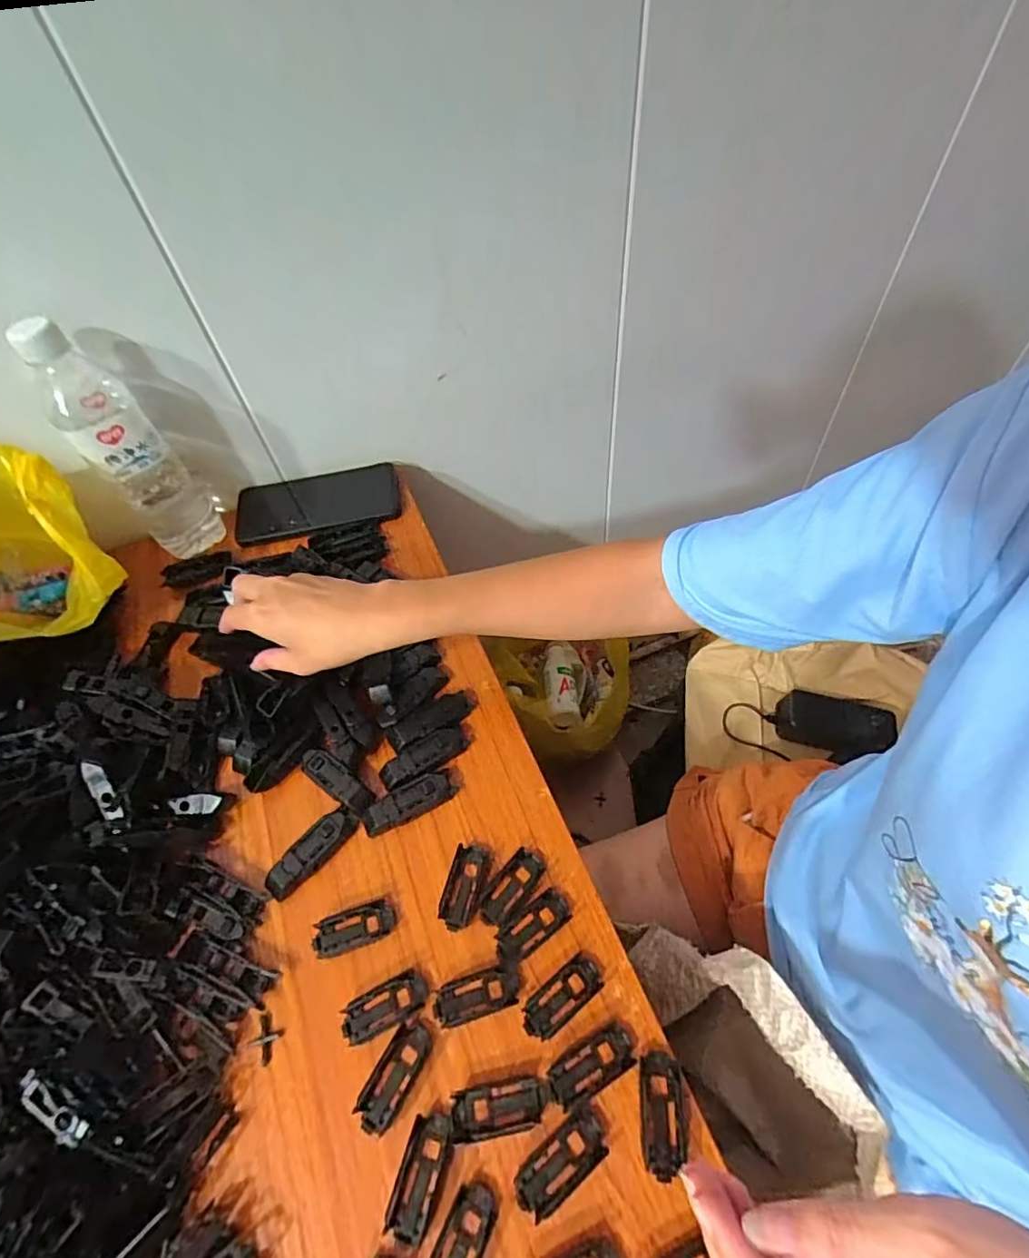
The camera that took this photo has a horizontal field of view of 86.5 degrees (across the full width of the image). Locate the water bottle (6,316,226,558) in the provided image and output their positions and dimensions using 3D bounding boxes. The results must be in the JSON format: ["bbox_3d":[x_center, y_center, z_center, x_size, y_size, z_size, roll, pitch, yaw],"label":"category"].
[{"bbox_3d":[-0.331,-0.155,0.474,0.066,0.206,0.062,-37,60,-20],"label":"water bottle"}]

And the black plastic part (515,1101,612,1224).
[{"bbox_3d":[0.024,0.270,0.277,0.052,0.012,0.020,-32,59,-17],"label":"black plastic part"}]

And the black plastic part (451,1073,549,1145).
[{"bbox_3d":[-0.008,0.255,0.291,0.051,0.011,0.021,-11,55,-4],"label":"black plastic part"}]

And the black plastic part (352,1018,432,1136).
[{"bbox_3d":[-0.067,0.246,0.301,0.020,0.008,0.052,25,60,20],"label":"black plastic part"}]

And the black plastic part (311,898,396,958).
[{"bbox_3d":[-0.100,0.186,0.341,0.050,0.008,0.022,-18,56,-8],"label":"black plastic part"}]

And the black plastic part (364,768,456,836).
[{"bbox_3d":[-0.074,0.121,0.383,0.065,0.015,0.023,-25,57,-13],"label":"black plastic part"}]

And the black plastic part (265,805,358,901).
[{"bbox_3d":[-0.136,0.149,0.368,0.022,0.014,0.067,34,64,24],"label":"black plastic part"}]

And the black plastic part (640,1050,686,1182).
[{"bbox_3d":[0.077,0.254,0.287,0.022,0.006,0.050,0,55,4],"label":"black plastic part"}]

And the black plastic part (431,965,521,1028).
[{"bbox_3d":[-0.022,0.214,0.320,0.051,0.010,0.021,-15,55,-7],"label":"black plastic part"}]

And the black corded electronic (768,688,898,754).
[{"bbox_3d":[0.402,0.117,0.693,0.130,0.031,0.077,5,55,7],"label":"black corded electronic"}]

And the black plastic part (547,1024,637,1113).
[{"bbox_3d":[0.042,0.239,0.301,0.052,0.004,0.021,-25,57,-14],"label":"black plastic part"}]

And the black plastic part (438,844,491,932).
[{"bbox_3d":[-0.032,0.166,0.354,0.023,0.010,0.050,11,56,11],"label":"black plastic part"}]

